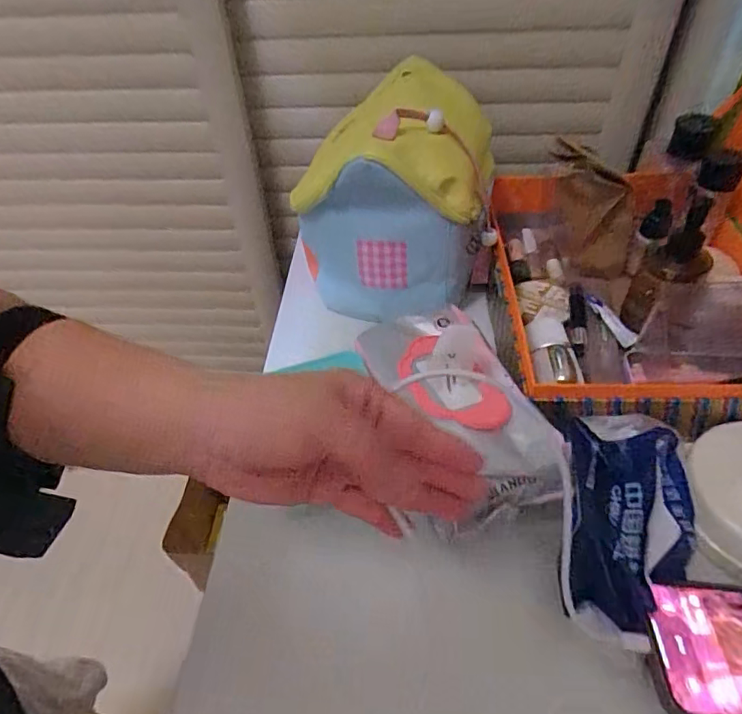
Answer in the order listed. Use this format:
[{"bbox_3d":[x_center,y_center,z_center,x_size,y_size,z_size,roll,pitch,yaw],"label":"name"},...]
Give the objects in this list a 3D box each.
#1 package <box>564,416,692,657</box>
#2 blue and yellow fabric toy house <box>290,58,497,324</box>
[{"bbox_3d":[0.175,0.109,0.356,0.092,0.036,0.157,15,49,16],"label":"package"},{"bbox_3d":[0.029,-0.149,0.523,0.167,0.192,0.129,29,54,26],"label":"blue and yellow fabric toy house"}]

